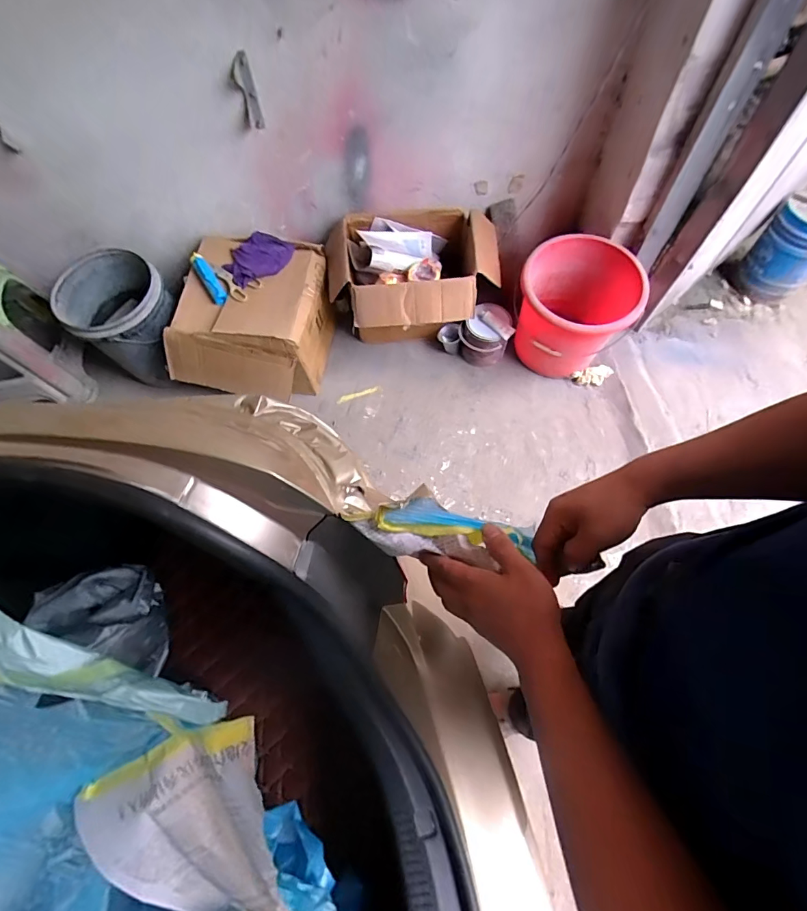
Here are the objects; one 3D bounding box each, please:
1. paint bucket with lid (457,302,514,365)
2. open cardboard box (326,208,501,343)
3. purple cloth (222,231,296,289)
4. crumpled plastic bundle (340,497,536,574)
[{"bbox_3d":[0.287,-0.414,1.521,0.172,0.192,0.126,28,68,15],"label":"paint bucket with lid"},{"bbox_3d":[0.032,-0.575,1.497,0.558,0.326,0.386,-5,64,0],"label":"open cardboard box"},{"bbox_3d":[-0.459,-0.634,1.389,0.214,0.032,0.168,-36,68,-15],"label":"purple cloth"},{"bbox_3d":[0.037,0.076,0.424,0.180,0.052,0.044,10,63,-12],"label":"crumpled plastic bundle"}]

